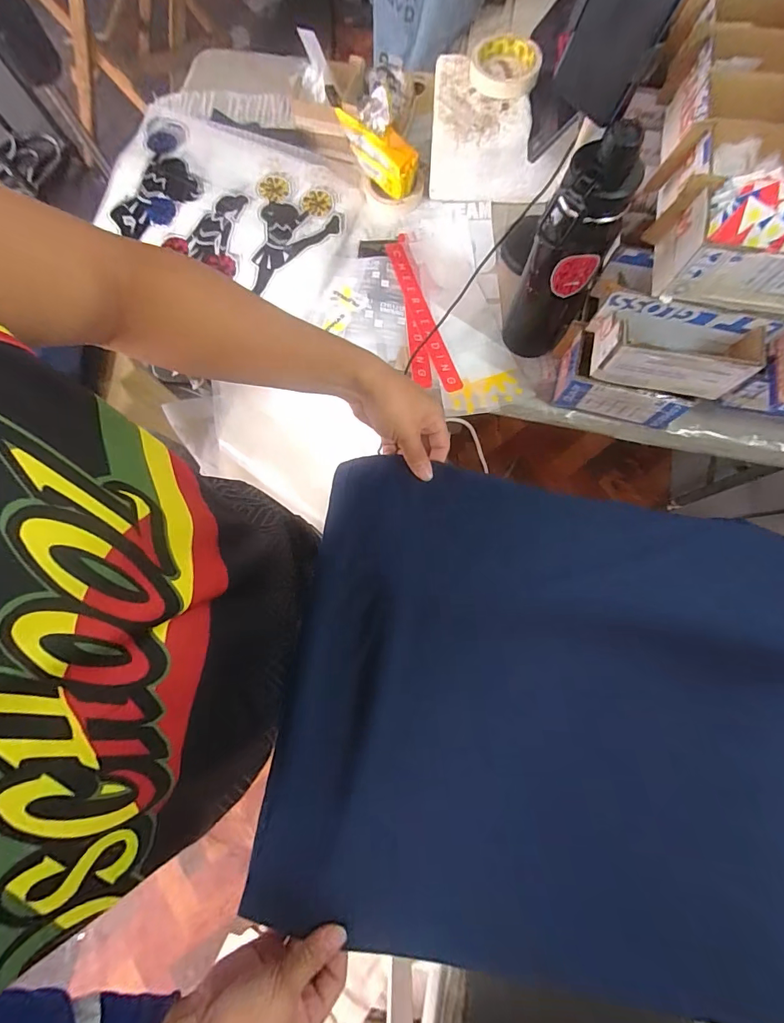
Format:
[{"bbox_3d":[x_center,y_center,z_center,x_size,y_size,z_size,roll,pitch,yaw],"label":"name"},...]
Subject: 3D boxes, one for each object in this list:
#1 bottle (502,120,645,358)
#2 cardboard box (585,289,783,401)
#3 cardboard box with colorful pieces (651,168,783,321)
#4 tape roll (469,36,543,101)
[{"bbox_3d":[0.196,-0.274,0.495,0.079,0.272,0.075,0,78,0],"label":"bottle"},{"bbox_3d":[0.323,-0.186,0.487,0.175,0.074,0.065,12,78,3],"label":"cardboard box"},{"bbox_3d":[0.365,-0.257,0.419,0.166,0.082,0.081,11,78,3],"label":"cardboard box with colorful pieces"},{"bbox_3d":[0.155,-0.610,0.582,0.092,0.023,0.095,0,78,0],"label":"tape roll"}]

